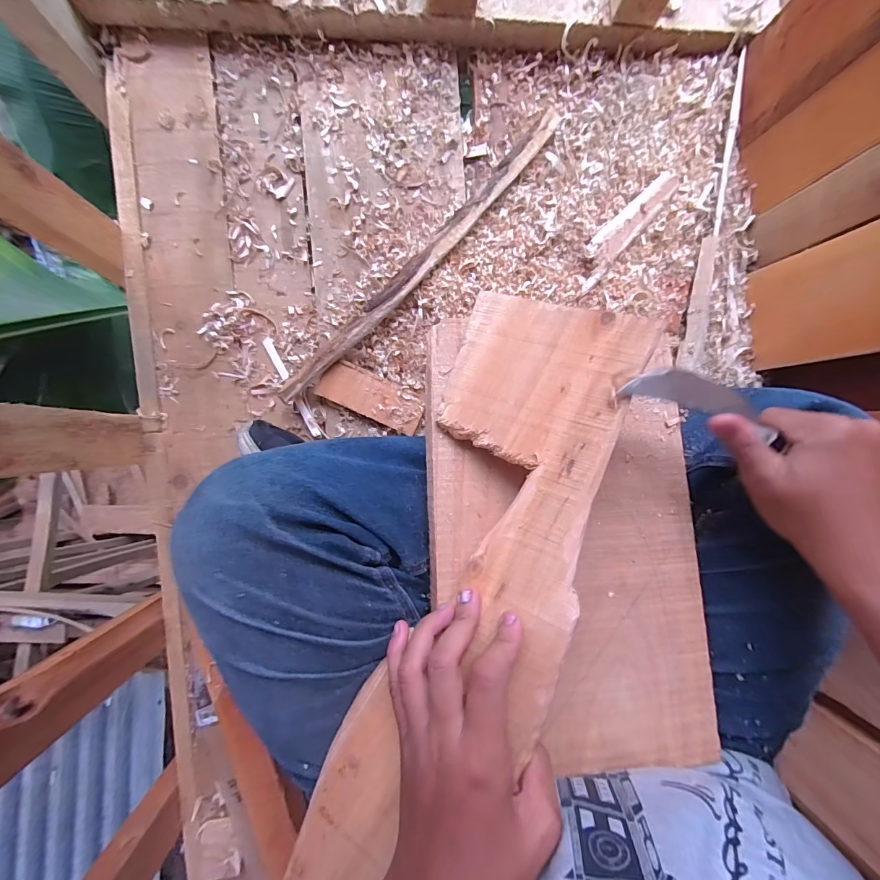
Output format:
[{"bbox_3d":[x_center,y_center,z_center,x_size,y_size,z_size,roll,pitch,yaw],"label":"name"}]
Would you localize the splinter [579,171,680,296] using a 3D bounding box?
[{"bbox_3d":[0.212,-0.247,0.474,0.033,0.012,0.170,41,87,-4],"label":"splinter"}]

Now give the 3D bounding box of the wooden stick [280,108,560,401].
[{"bbox_3d":[-0.015,-0.203,0.449,0.027,0.024,0.426,44,87,-6],"label":"wooden stick"}]

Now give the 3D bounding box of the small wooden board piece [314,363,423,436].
[{"bbox_3d":[-0.074,-0.047,0.450,0.113,0.007,0.043,25,88,-5],"label":"small wooden board piece"}]

